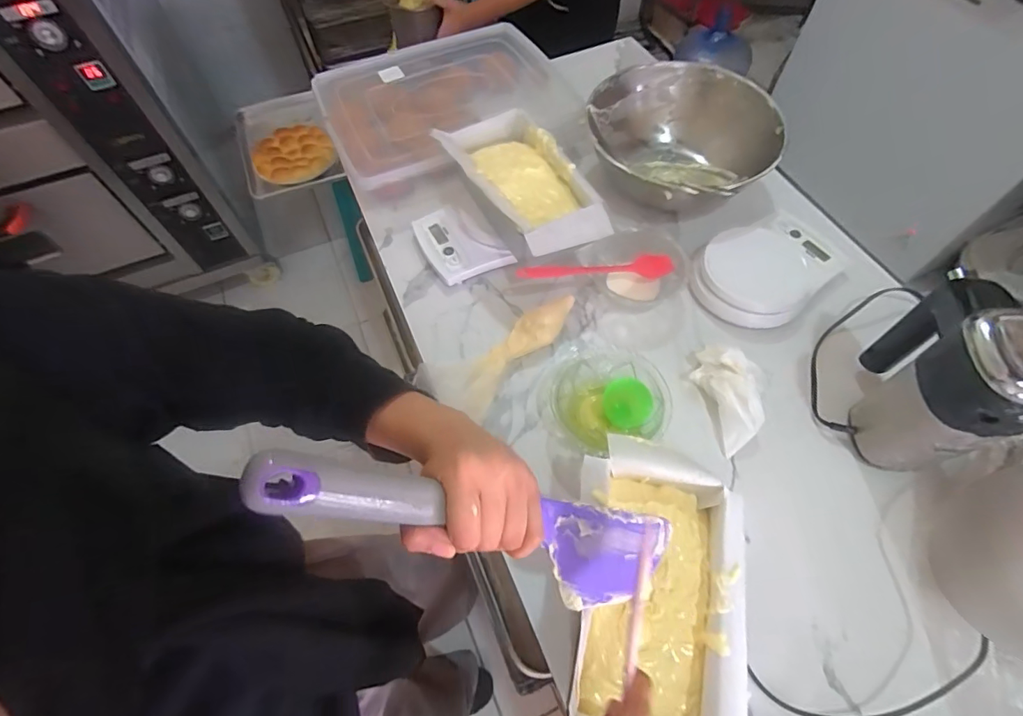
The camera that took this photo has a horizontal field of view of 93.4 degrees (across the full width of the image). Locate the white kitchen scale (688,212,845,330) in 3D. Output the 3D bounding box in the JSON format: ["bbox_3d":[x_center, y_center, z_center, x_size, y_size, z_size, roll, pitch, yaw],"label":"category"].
[{"bbox_3d":[0.326,-0.114,0.616,0.197,0.032,0.131,-26,63,-12],"label":"white kitchen scale"}]

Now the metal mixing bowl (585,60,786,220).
[{"bbox_3d":[0.231,-0.303,0.700,0.258,0.100,0.246,-30,63,-14],"label":"metal mixing bowl"}]

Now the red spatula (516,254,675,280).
[{"bbox_3d":[0.107,-0.112,0.597,0.206,0.021,0.029,-6,59,-17],"label":"red spatula"}]

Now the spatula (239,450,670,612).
[{"bbox_3d":[0.002,0.113,0.305,0.026,0.324,0.063,-25,50,40],"label":"spatula"}]

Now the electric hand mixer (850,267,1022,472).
[{"bbox_3d":[0.412,0.023,0.454,0.087,0.186,0.146,21,63,14],"label":"electric hand mixer"}]

